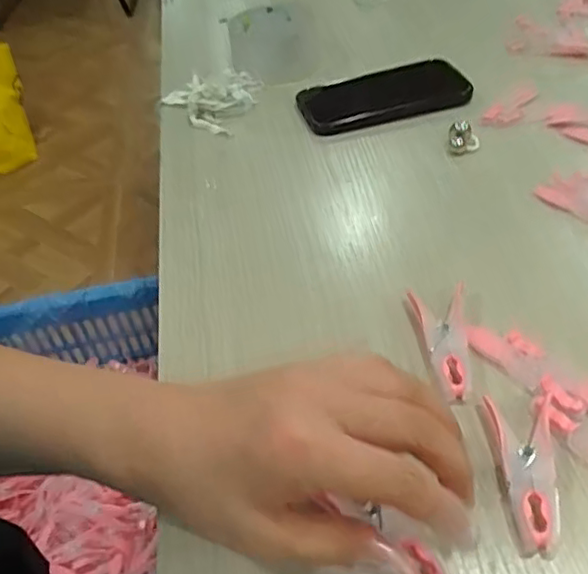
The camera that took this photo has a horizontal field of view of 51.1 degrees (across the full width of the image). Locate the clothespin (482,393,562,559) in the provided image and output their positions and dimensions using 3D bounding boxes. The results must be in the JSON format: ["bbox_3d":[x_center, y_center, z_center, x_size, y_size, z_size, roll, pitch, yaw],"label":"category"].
[{"bbox_3d":[0.110,0.088,0.292,0.029,0.010,0.074,1,45,8],"label":"clothespin"}]

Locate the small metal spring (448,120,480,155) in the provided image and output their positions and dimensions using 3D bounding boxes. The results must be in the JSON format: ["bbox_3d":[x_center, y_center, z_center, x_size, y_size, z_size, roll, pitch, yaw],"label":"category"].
[{"bbox_3d":[0.137,-0.120,0.496,0.023,0.019,0.020,7,46,14],"label":"small metal spring"}]

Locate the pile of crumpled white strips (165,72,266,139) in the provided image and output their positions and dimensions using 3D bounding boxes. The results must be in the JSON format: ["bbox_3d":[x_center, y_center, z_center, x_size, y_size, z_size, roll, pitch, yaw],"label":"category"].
[{"bbox_3d":[-0.080,-0.181,0.583,0.079,0.013,0.087,13,48,19],"label":"pile of crumpled white strips"}]

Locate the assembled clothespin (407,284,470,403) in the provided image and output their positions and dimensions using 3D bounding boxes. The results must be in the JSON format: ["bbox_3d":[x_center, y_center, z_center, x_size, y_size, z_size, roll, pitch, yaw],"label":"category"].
[{"bbox_3d":[0.086,0.032,0.346,0.030,0.017,0.067,-5,44,2],"label":"assembled clothespin"}]

